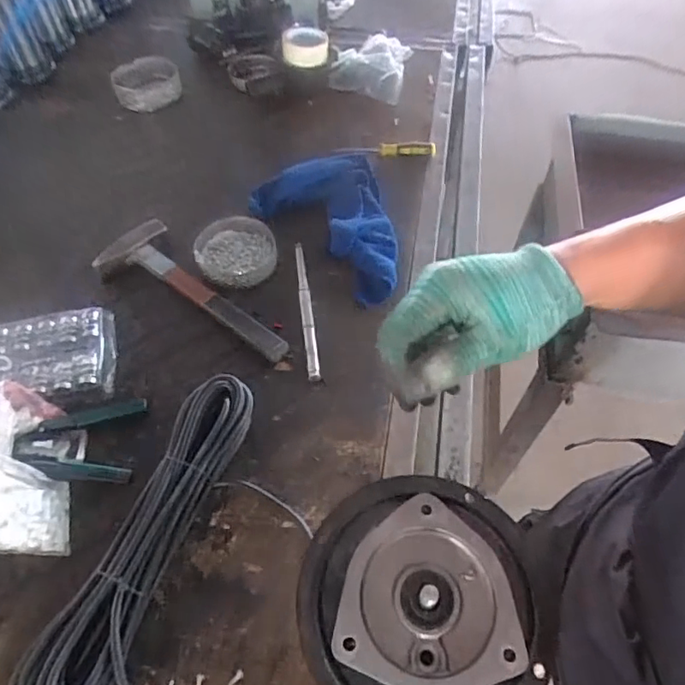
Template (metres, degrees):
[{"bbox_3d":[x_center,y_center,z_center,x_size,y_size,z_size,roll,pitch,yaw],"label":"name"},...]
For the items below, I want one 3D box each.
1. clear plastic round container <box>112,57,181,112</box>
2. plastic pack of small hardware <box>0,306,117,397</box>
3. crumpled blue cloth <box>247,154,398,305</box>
[{"bbox_3d":[-0.420,-0.556,1.128,0.141,0.050,0.116,-16,54,-10],"label":"clear plastic round container"},{"bbox_3d":[-0.399,0.023,0.710,0.177,0.034,0.142,-11,53,-7],"label":"plastic pack of small hardware"},{"bbox_3d":[-0.024,-0.177,0.828,0.218,0.065,0.288,-10,53,-6],"label":"crumpled blue cloth"}]

